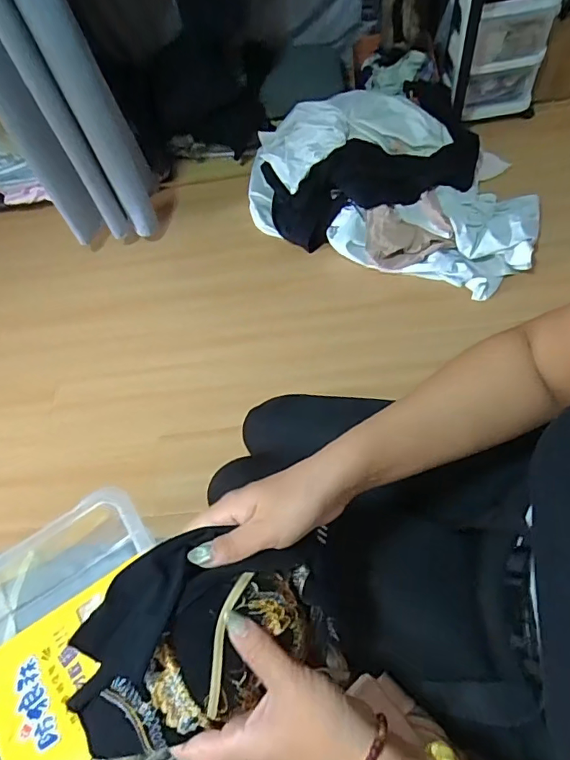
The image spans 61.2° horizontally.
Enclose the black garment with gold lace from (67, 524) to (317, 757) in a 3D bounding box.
[{"bbox_3d":[-0.060,0.183,0.345,0.160,0.063,0.120,-19,61,-8],"label":"black garment with gold lace"}]

